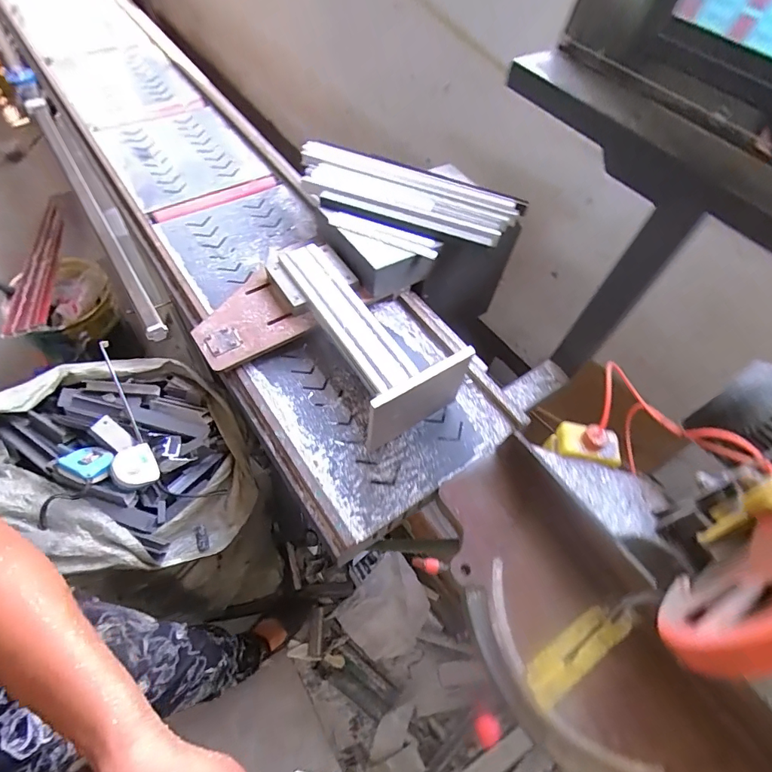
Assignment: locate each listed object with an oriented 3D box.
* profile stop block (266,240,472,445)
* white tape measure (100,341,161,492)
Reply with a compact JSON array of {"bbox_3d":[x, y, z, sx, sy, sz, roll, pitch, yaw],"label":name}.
[{"bbox_3d":[-0.062,-0.122,0.767,0.171,0.167,0.431,-27,64,-20],"label":"profile stop block"},{"bbox_3d":[-0.476,0.046,0.770,0.064,0.035,0.297,-23,62,-18],"label":"white tape measure"}]

